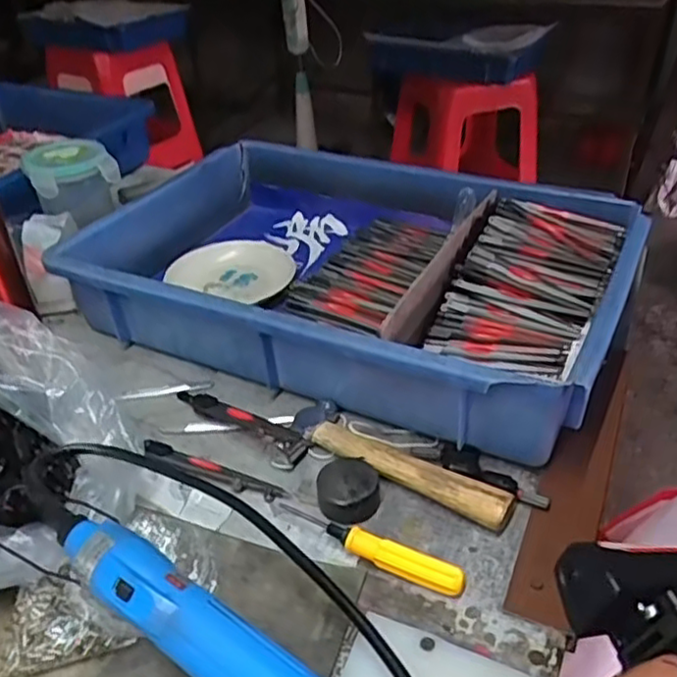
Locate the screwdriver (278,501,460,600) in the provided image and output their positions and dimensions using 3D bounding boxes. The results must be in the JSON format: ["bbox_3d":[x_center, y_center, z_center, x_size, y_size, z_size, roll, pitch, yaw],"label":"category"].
[{"bbox_3d":[0.017,0.120,0.393,0.116,0.015,0.013,18,40,26],"label":"screwdriver"}]

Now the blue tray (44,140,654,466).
[{"bbox_3d":[0.012,-0.066,0.587,0.432,0.082,0.298,16,39,23],"label":"blue tray"}]

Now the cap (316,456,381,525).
[{"bbox_3d":[0.006,0.093,0.423,0.038,0.019,0.044,-4,36,-2],"label":"cap"}]

